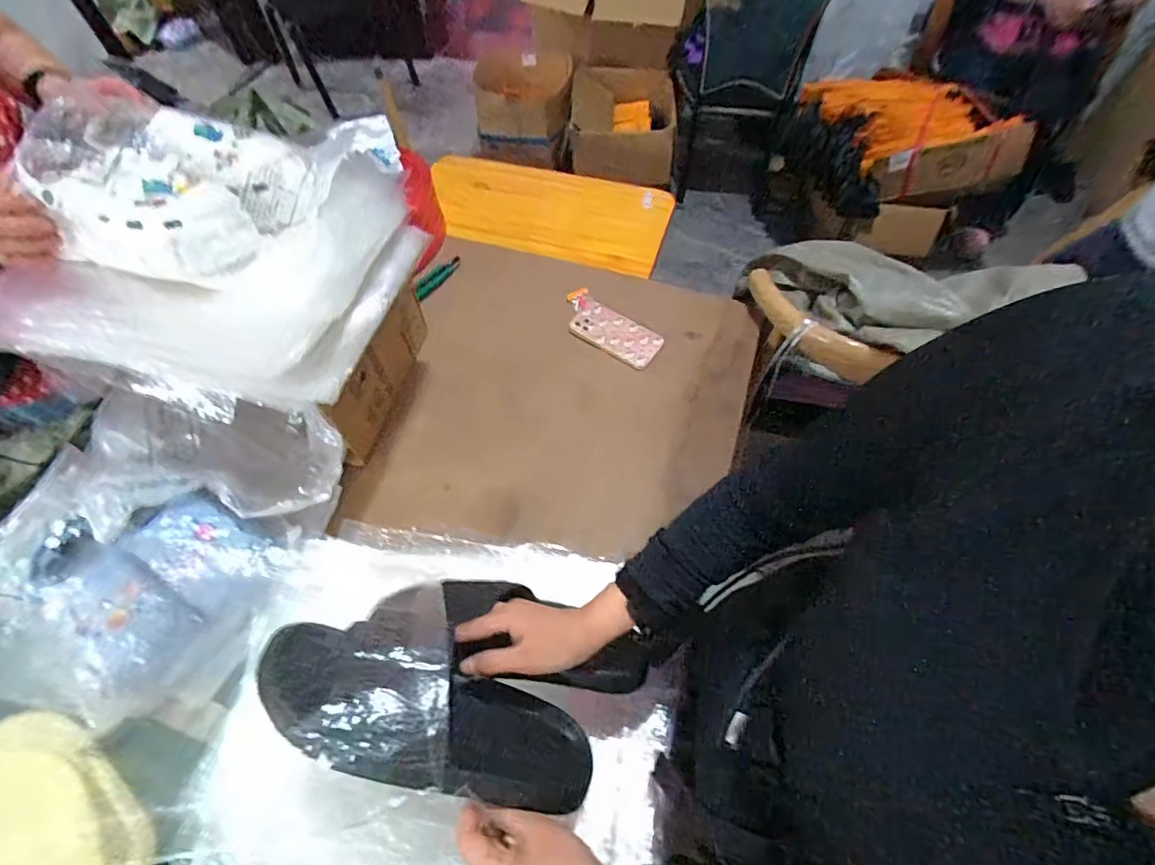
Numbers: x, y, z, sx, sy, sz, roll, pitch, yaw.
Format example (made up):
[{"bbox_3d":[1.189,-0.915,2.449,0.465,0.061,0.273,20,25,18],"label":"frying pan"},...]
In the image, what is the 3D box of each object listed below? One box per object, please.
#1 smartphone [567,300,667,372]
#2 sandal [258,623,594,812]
[{"bbox_3d":[0.069,-0.173,0.878,0.156,0.015,0.079,32,71,13],"label":"smartphone"},{"bbox_3d":[-0.108,0.234,0.407,0.280,0.069,0.077,31,59,-20],"label":"sandal"}]

